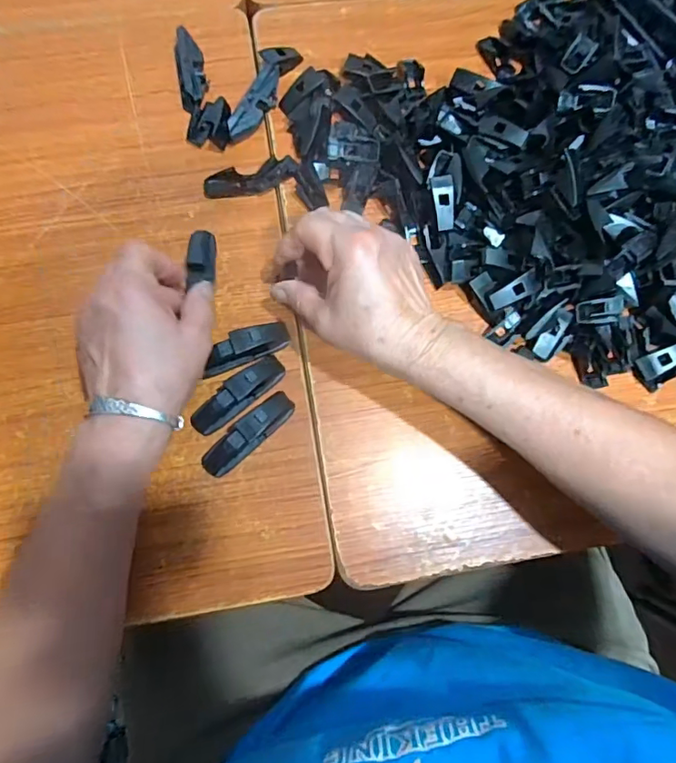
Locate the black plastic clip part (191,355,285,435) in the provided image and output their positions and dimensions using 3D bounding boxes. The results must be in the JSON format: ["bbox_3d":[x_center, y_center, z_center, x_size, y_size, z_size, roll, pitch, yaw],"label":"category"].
[{"bbox_3d":[-0.072,0.009,0.375,0.076,0.024,0.020,-35,80,-10],"label":"black plastic clip part"}]

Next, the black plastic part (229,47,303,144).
[{"bbox_3d":[-0.064,-0.243,0.438,0.023,0.020,0.100,24,77,4],"label":"black plastic part"}]

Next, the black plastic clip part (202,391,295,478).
[{"bbox_3d":[-0.064,0.037,0.368,0.076,0.025,0.020,-43,81,-11],"label":"black plastic clip part"}]

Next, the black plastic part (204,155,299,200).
[{"bbox_3d":[-0.071,-0.165,0.423,0.076,0.006,0.025,-16,77,-6],"label":"black plastic part"}]

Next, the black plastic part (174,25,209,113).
[{"bbox_3d":[-0.124,-0.261,0.439,0.024,0.022,0.070,-8,77,-4],"label":"black plastic part"}]

